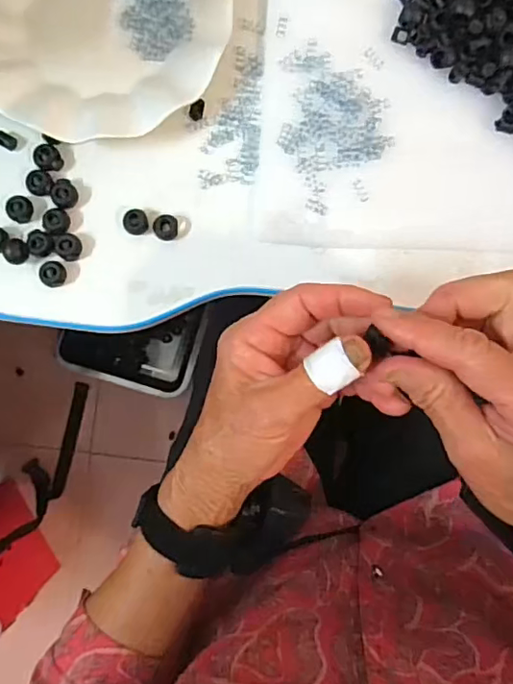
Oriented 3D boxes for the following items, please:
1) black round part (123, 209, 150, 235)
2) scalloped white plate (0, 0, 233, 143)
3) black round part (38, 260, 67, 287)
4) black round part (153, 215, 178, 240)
[{"bbox_3d":[-0.084,-0.083,0.380,0.017,0.011,0.017,0,87,-2],"label":"black round part"},{"bbox_3d":[-0.111,-0.224,0.376,0.175,0.025,0.175,0,87,-2],"label":"scalloped white plate"},{"bbox_3d":[-0.141,-0.047,0.379,0.017,0.014,0.018,0,87,-2],"label":"black round part"},{"bbox_3d":[-0.063,-0.080,0.382,0.017,0.010,0.017,0,87,-2],"label":"black round part"}]

